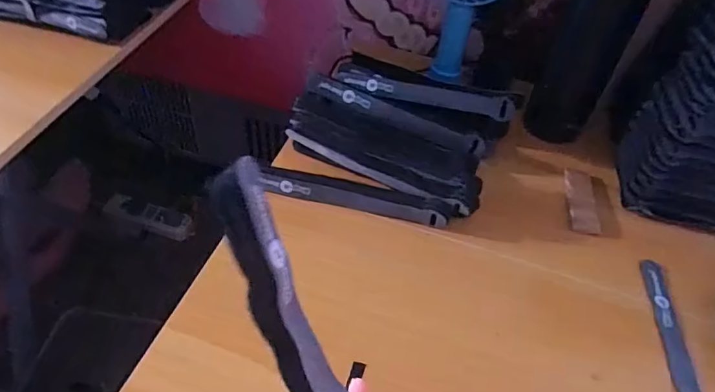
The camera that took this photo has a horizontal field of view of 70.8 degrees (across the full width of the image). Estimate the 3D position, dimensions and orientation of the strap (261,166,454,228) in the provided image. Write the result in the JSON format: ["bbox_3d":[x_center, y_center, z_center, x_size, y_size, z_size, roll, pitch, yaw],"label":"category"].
[{"bbox_3d":[-0.002,0.001,0.492,0.180,0.024,0.030,12,49,5],"label":"strap"}]

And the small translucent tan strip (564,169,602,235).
[{"bbox_3d":[0.237,0.004,0.529,0.029,0.007,0.086,11,49,4],"label":"small translucent tan strip"}]

